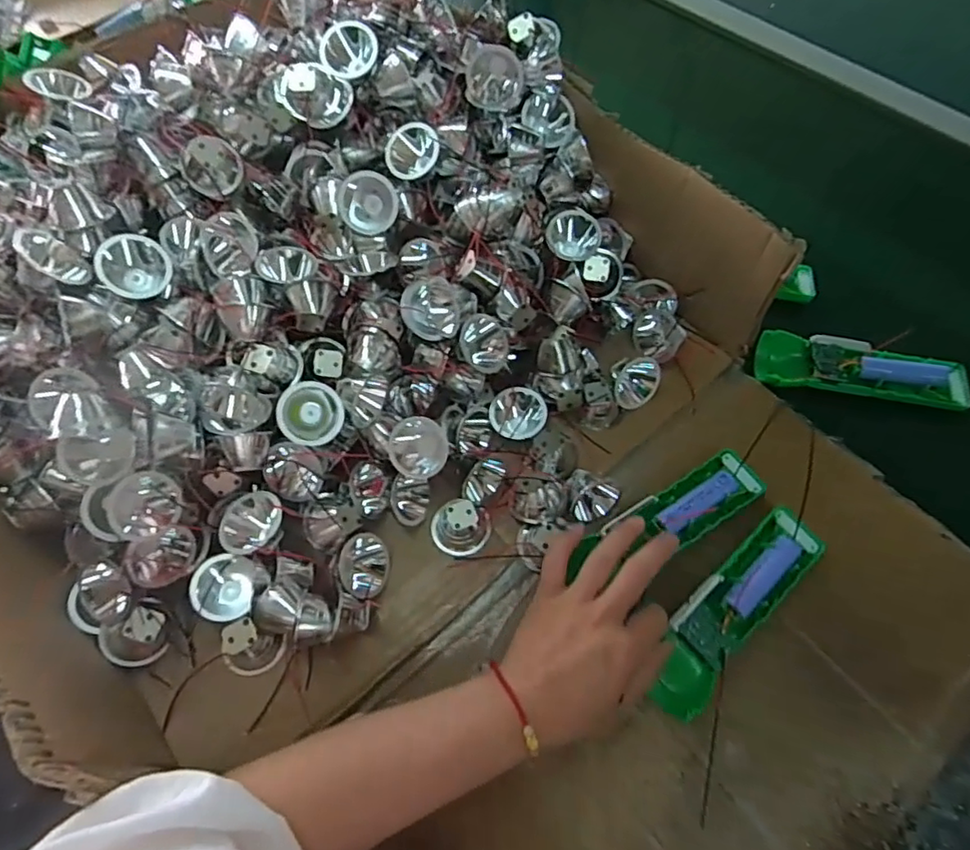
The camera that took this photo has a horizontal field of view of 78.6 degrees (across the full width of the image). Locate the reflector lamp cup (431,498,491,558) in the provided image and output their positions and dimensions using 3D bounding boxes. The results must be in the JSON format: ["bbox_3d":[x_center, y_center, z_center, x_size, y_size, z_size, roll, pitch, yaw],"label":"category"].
[{"bbox_3d":[-0.019,0.077,0.444,0.044,0.031,0.036,2,63,5],"label":"reflector lamp cup"}]

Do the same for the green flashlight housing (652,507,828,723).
[{"bbox_3d":[0.170,0.120,0.401,0.044,0.032,0.165,41,72,21],"label":"green flashlight housing"}]

